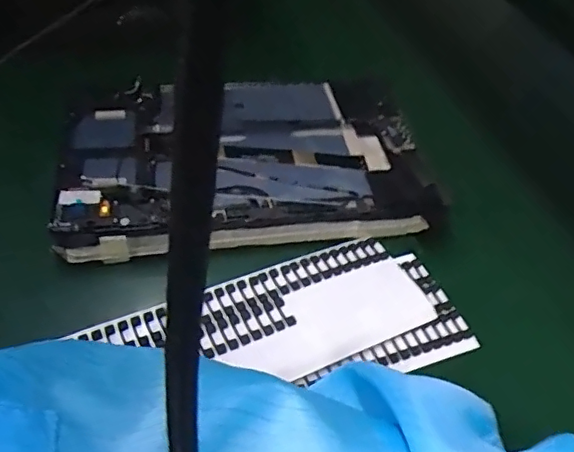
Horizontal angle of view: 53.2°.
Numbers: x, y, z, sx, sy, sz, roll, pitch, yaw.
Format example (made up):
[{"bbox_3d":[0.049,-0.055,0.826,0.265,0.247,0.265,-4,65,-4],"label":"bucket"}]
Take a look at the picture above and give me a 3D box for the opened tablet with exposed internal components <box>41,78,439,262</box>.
[{"bbox_3d":[-0.031,-0.051,0.394,0.237,0.034,0.154,-8,49,-14],"label":"opened tablet with exposed internal components"}]

